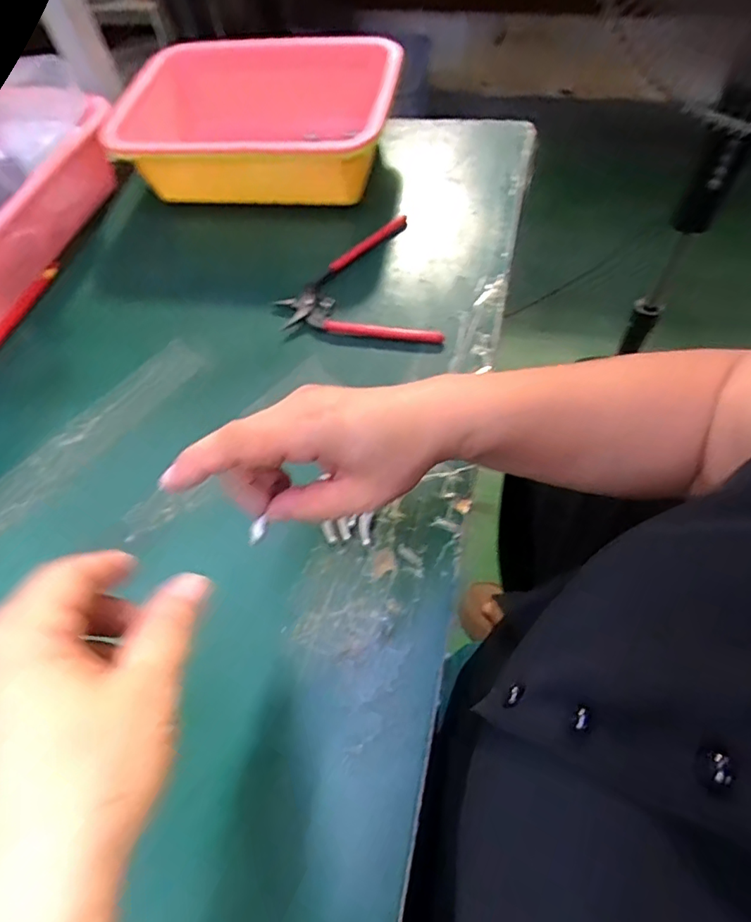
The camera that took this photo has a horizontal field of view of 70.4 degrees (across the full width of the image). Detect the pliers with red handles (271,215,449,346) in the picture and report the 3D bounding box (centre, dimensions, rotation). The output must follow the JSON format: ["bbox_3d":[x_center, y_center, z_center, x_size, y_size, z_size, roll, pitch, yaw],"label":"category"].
[{"bbox_3d":[-0.021,-0.154,0.472,0.128,0.013,0.154,-13,59,-2],"label":"pliers with red handles"}]

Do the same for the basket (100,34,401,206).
[{"bbox_3d":[-0.112,-0.336,0.535,0.244,0.094,0.173,5,60,9],"label":"basket"}]

